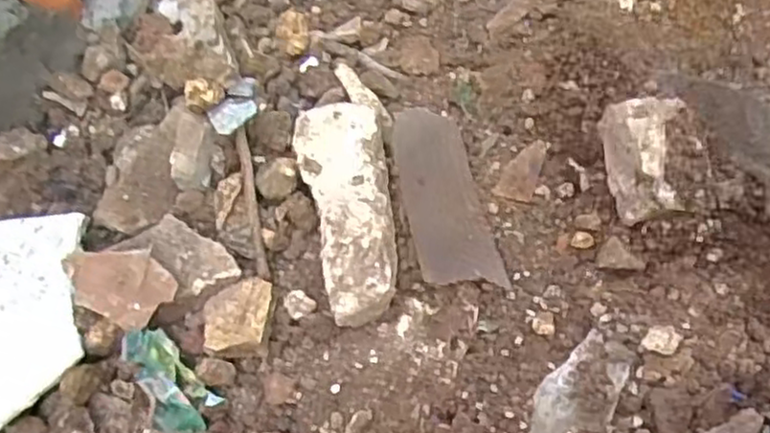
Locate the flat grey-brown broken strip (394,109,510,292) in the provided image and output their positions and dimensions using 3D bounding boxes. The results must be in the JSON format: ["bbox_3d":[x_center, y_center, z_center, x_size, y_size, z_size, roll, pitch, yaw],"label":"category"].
[{"bbox_3d":[0.042,-0.018,0.564,0.065,0.008,0.149,-1,60,-25],"label":"flat grey-brown broken strip"}]

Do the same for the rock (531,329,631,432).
[{"bbox_3d":[0.128,0.135,0.505,0.050,0.015,0.113,21,63,5],"label":"rock"}]

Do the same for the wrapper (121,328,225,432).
[{"bbox_3d":[-0.129,0.136,0.471,0.053,0.033,0.149,-22,67,-14],"label":"wrapper"}]

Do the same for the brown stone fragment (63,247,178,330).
[{"bbox_3d":[-0.184,0.044,0.515,0.074,0.006,0.050,26,74,3],"label":"brown stone fragment"}]

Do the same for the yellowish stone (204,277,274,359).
[{"bbox_3d":[-0.104,0.069,0.518,0.045,0.014,0.057,6,62,-3],"label":"yellowish stone"}]

